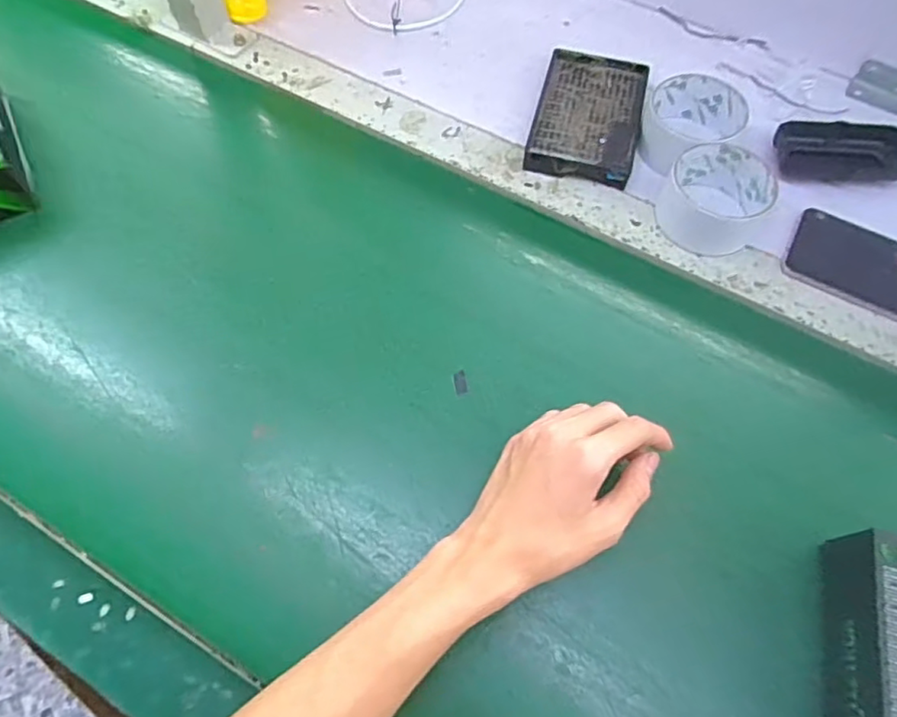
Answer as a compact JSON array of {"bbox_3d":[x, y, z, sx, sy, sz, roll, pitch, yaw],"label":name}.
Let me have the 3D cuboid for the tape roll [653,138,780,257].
[{"bbox_3d":[0.216,-0.130,0.499,0.077,0.045,0.079,0,64,0],"label":"tape roll"}]

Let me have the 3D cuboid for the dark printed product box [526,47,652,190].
[{"bbox_3d":[0.126,-0.216,0.548,0.090,0.022,0.138,14,65,7],"label":"dark printed product box"}]

